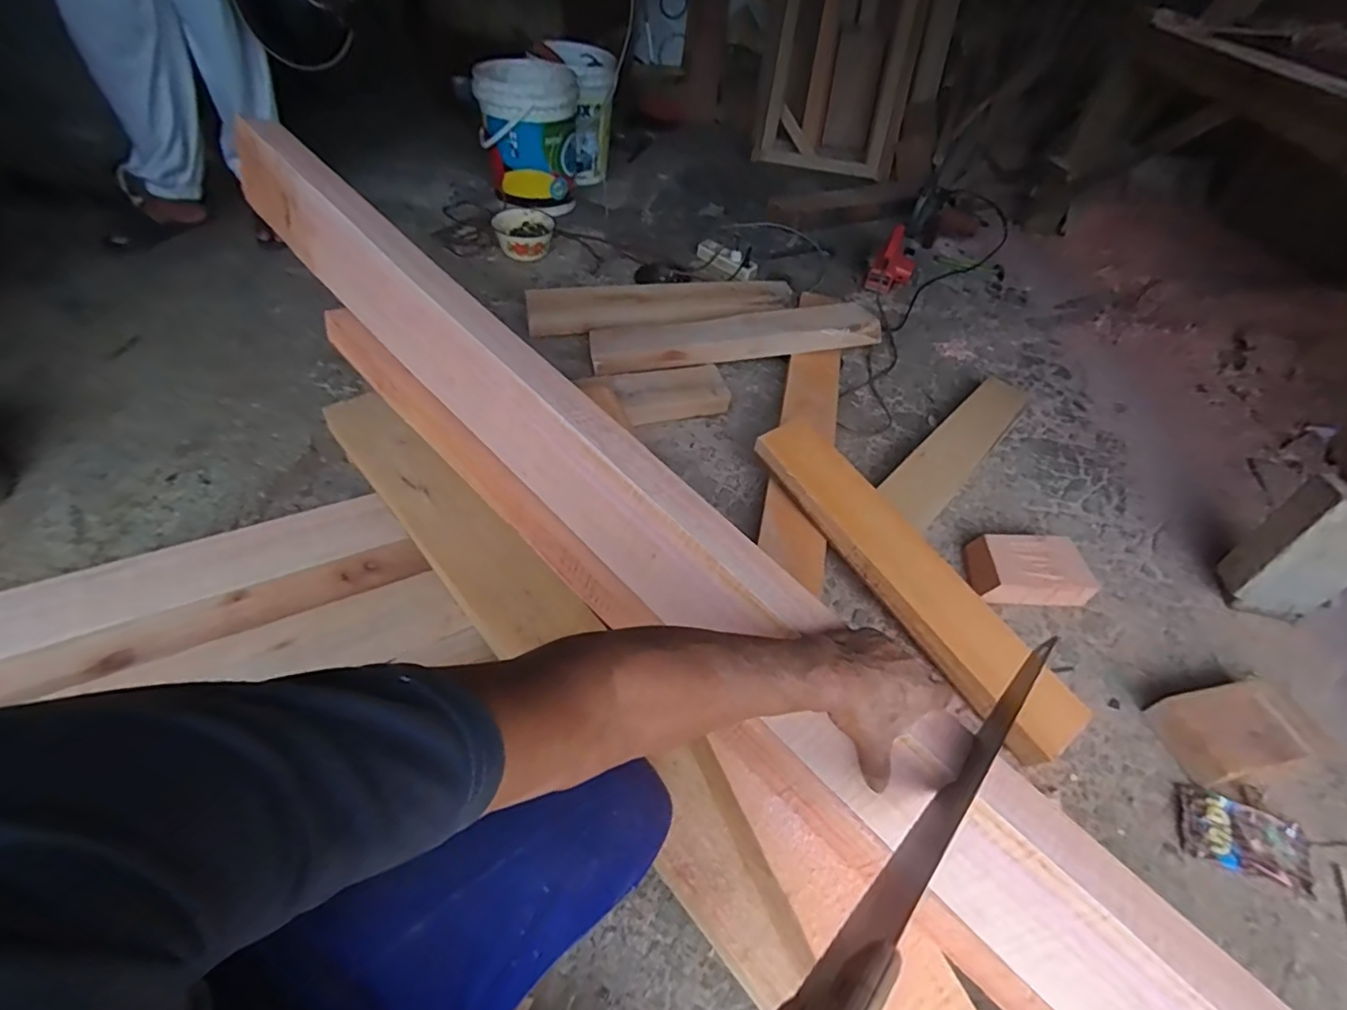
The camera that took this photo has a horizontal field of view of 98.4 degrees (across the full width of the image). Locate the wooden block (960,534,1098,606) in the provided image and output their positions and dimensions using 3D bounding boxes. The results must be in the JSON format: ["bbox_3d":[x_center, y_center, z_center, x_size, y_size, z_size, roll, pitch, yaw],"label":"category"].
[{"bbox_3d":[0.671,0.122,1.102,0.226,0.057,0.137,1,49,-6],"label":"wooden block"}]

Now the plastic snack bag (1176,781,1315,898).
[{"bbox_3d":[0.812,0.471,0.820,0.164,0.027,0.100,23,51,13],"label":"plastic snack bag"}]

